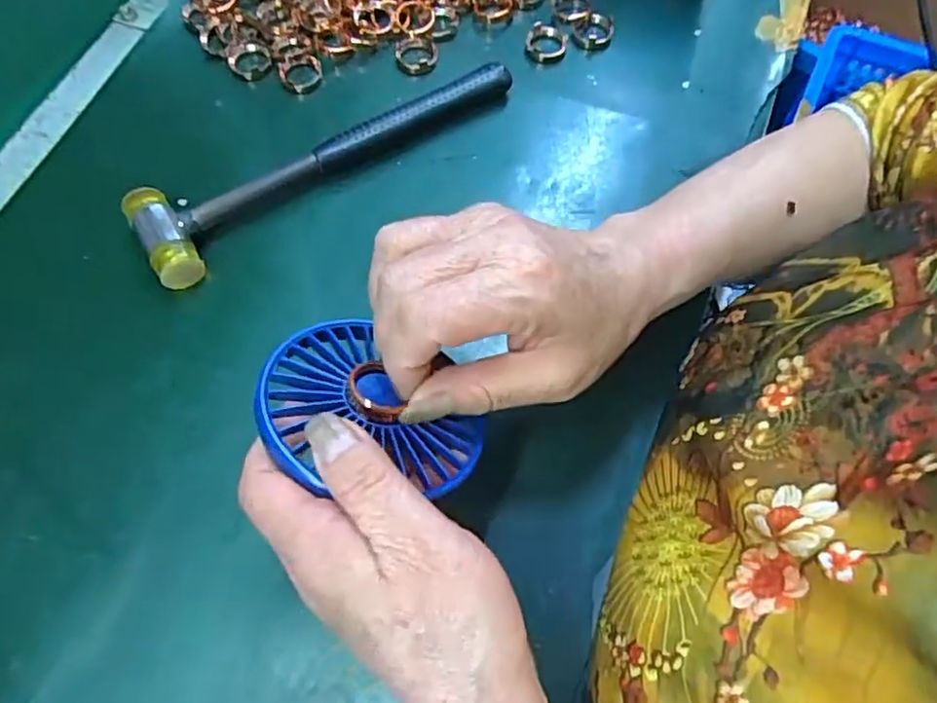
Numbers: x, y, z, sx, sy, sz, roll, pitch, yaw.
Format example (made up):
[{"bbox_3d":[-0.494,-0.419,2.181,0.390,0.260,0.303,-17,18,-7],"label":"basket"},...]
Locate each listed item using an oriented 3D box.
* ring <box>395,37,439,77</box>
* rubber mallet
[{"bbox_3d":[-0.034,-0.196,0.429,0.028,0.006,0.030,0,67,-1],"label":"ring"},{"bbox_3d":[-0.085,-0.123,0.390,0.239,0.021,0.057,-36,72,-15],"label":"rubber mallet"}]

